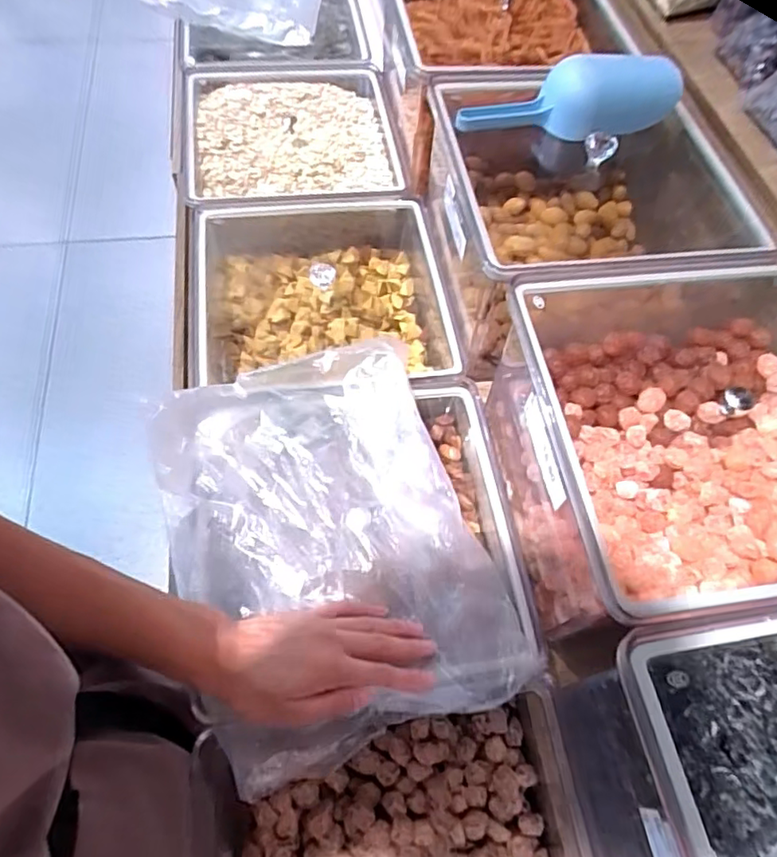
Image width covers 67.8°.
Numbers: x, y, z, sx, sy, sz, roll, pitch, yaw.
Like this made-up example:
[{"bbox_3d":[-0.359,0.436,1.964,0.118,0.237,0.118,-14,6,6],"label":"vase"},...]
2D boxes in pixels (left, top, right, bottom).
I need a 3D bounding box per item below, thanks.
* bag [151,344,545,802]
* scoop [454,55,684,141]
[{"bbox_3d":[-0.053,0.093,0.516,0.259,0.053,0.340,-18,63,-14],"label":"bag"},{"bbox_3d":[0.187,-0.348,0.609,0.230,0.060,0.045,-6,60,-8],"label":"scoop"}]

